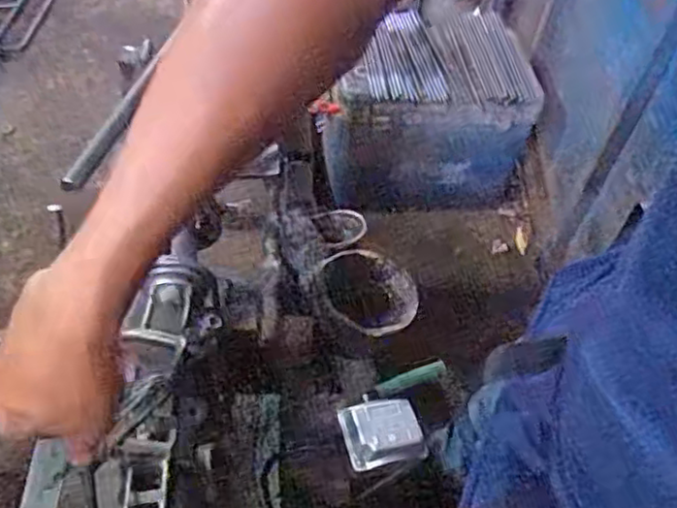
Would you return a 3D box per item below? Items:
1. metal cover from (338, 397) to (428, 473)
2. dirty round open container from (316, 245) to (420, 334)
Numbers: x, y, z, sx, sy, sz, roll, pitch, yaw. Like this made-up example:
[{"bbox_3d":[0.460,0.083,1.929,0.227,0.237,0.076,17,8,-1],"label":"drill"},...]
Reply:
[{"bbox_3d":[0.048,0.192,0.748,0.081,0.024,0.074,-10,54,-12],"label":"metal cover"},{"bbox_3d":[0.038,0.041,0.831,0.114,0.032,0.114,2,52,-3],"label":"dirty round open container"}]

